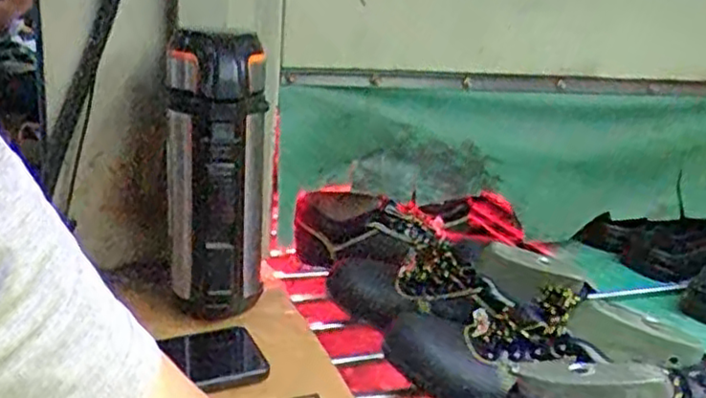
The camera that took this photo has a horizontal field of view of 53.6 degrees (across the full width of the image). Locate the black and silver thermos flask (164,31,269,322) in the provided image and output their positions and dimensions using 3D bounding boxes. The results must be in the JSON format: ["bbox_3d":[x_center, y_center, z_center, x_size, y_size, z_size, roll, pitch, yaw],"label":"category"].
[{"bbox_3d":[-0.125,-0.019,0.636,0.085,0.247,0.083,-1,20,-13],"label":"black and silver thermos flask"}]

